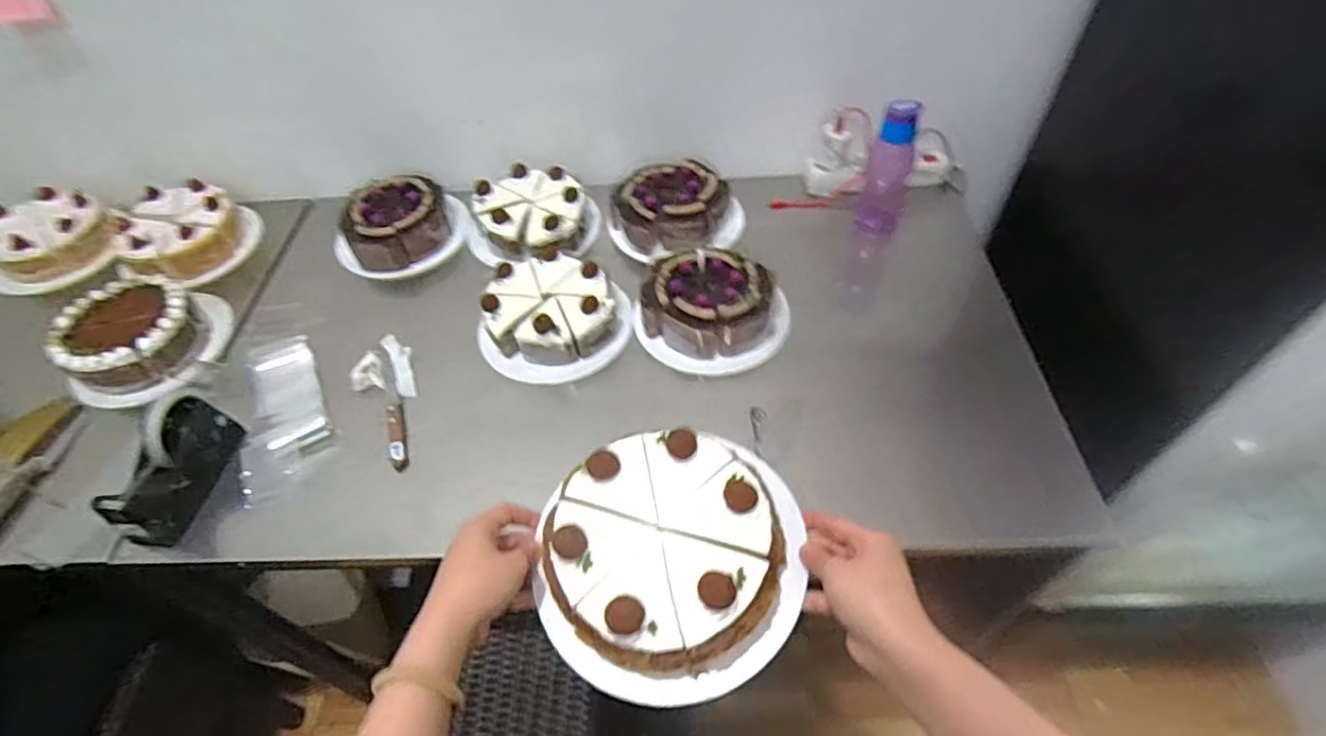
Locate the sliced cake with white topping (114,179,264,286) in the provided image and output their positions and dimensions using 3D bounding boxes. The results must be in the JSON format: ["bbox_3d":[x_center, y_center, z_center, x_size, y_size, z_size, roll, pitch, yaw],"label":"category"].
[{"bbox_3d":[-0.746,-0.207,1.003,0.197,0.091,0.223,-31,47,-24],"label":"sliced cake with white topping"}]

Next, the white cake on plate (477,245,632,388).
[{"bbox_3d":[-0.143,-0.072,0.879,0.183,0.103,0.185,-4,42,4],"label":"white cake on plate"}]

